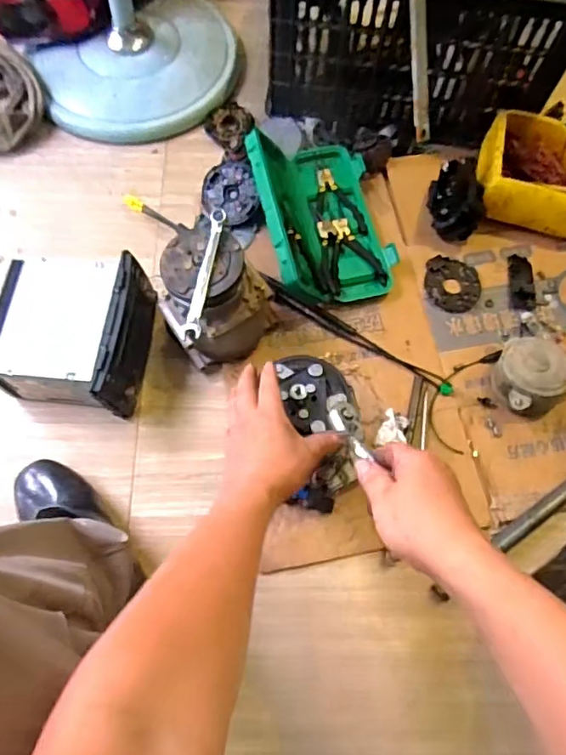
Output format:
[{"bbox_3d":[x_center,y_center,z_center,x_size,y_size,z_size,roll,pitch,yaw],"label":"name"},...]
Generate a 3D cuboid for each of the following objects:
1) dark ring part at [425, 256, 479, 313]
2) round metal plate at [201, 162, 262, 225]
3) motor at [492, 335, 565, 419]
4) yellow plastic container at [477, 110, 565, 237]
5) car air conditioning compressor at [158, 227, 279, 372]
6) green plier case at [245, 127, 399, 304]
[{"bbox_3d":[0.275,-0.151,0.911,0.087,0.010,0.091,6,69,0],"label":"dark ring part"},{"bbox_3d":[-0.087,-0.303,0.932,0.091,0.008,0.100,1,95,8],"label":"round metal plate"},{"bbox_3d":[0.362,0.000,0.826,0.098,0.072,0.104,1,69,-2],"label":"motor"},{"bbox_3d":[0.441,-0.331,0.939,0.218,0.094,0.188,13,69,2],"label":"yellow plastic container"},{"bbox_3d":[-0.092,-0.102,0.794,0.129,0.209,0.144,31,71,9],"label":"car air conditioning compressor"},{"bbox_3d":[0.060,-0.268,0.896,0.194,0.097,0.297,-14,70,-8],"label":"green plier case"}]

